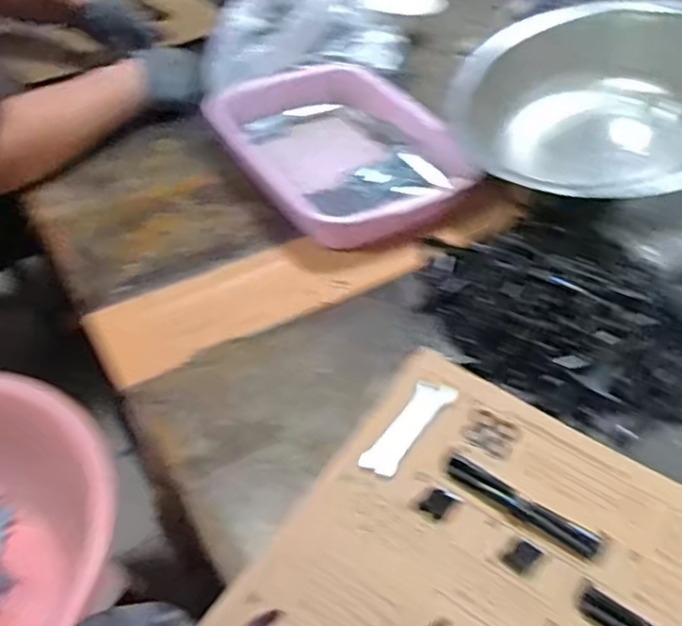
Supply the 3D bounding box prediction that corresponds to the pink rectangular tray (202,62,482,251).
[{"bbox_3d":[0.017,-0.208,0.849,0.294,0.073,0.326,-24,52,-24],"label":"pink rectangular tray"}]

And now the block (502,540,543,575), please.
[{"bbox_3d":[0.135,0.180,0.492,0.026,0.006,0.018,-28,54,-29],"label":"block"}]

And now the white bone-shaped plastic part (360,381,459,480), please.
[{"bbox_3d":[0.058,0.096,0.562,0.031,0.004,0.108,32,55,17],"label":"white bone-shaped plastic part"}]

